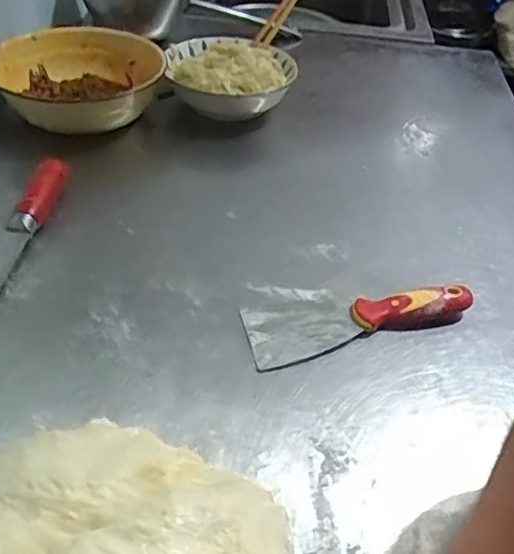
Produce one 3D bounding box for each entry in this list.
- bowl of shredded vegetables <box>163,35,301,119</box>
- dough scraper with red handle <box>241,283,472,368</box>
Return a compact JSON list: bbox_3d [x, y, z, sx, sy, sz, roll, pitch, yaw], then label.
[{"bbox_3d":[-0.036,-0.266,0.807,0.175,0.057,0.151,-11,44,-15],"label":"bowl of shredded vegetables"},{"bbox_3d":[0.087,0.029,0.532,0.199,0.025,0.065,-11,44,-15],"label":"dough scraper with red handle"}]

